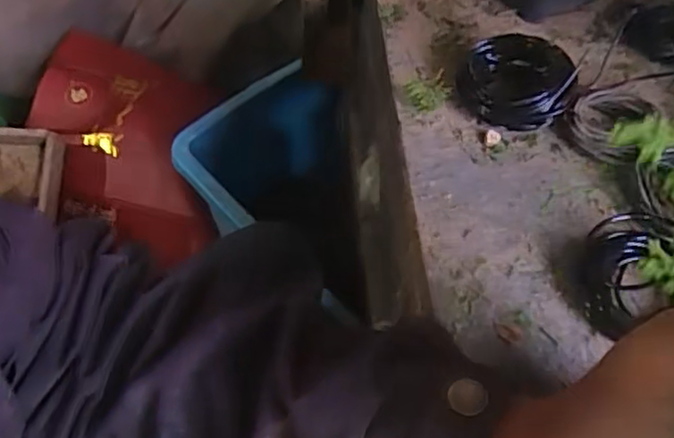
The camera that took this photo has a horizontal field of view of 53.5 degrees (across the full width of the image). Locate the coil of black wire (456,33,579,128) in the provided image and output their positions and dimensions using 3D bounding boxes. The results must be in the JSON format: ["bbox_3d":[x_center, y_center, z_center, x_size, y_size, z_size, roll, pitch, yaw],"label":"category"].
[{"bbox_3d":[0.138,-0.109,0.517,0.087,0.042,0.076,20,55,11],"label":"coil of black wire"}]

